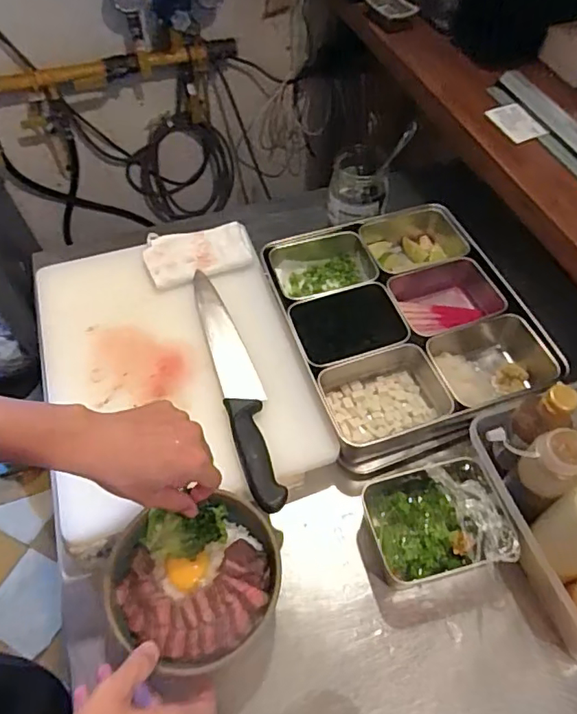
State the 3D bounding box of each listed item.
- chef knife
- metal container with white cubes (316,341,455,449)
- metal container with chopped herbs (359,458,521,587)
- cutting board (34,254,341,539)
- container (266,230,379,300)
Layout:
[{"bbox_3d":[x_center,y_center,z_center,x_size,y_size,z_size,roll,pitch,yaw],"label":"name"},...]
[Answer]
[{"bbox_3d":[-0.061,0.024,0.631,0.045,0.020,0.333,-15,56,-10],"label":"chef knife"},{"bbox_3d":[0.116,0.049,0.637,0.147,0.049,0.097,-17,56,-11],"label":"metal container with white cubes"},{"bbox_3d":[0.147,0.174,0.554,0.136,0.062,0.112,-13,55,-9],"label":"metal container with chopped herbs"},{"bbox_3d":[-0.150,-0.003,0.670,0.297,0.022,0.399,-16,56,-11],"label":"cutting board"},{"bbox_3d":[0.053,-0.113,0.760,0.146,0.056,0.113,-13,55,-9],"label":"container"}]

